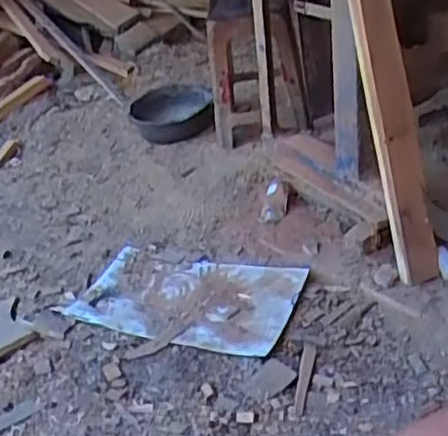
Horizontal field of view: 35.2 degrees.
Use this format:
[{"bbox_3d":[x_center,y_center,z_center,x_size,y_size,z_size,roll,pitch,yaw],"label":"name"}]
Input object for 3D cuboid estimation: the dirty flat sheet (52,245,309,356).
[{"bbox_3d":[-0.100,0.199,1.793,0.573,0.040,0.361,6,33,18],"label":"dirty flat sheet"}]

